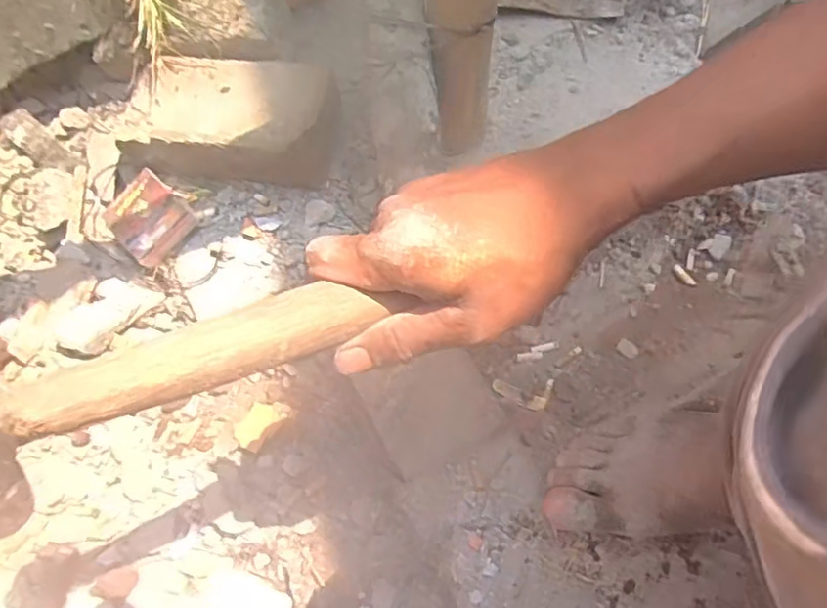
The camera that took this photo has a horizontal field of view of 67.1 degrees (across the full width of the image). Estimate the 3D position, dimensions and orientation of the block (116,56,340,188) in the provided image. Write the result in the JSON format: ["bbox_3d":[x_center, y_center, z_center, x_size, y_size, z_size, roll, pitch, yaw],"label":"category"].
[{"bbox_3d":[-0.181,-0.190,0.624,0.220,0.076,0.123,4,67,4],"label":"block"}]

